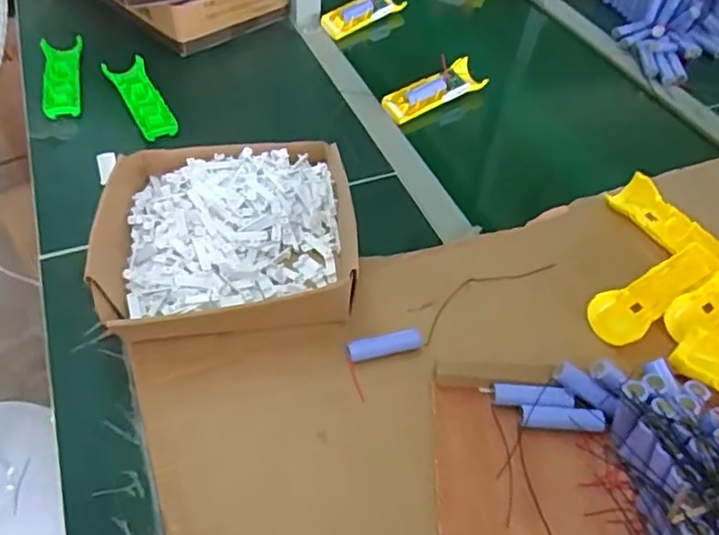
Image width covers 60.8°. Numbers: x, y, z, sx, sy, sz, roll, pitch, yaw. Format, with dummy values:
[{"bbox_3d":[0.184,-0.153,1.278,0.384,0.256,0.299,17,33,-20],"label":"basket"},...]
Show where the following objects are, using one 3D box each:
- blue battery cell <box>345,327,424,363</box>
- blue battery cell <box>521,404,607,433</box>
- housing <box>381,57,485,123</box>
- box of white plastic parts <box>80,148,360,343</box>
[{"bbox_3d":[0.022,0.069,0.549,0.069,0.013,0.018,-10,51,-12],"label":"blue battery cell"},{"bbox_3d":[0.165,0.122,0.496,0.064,0.015,0.017,5,49,1],"label":"blue battery cell"},{"bbox_3d":[0.102,-0.245,0.844,0.166,0.034,0.048,-27,56,-24],"label":"housing"},{"bbox_3d":[-0.126,-0.031,0.602,0.241,0.065,0.229,-2,50,-5],"label":"box of white plastic parts"}]

